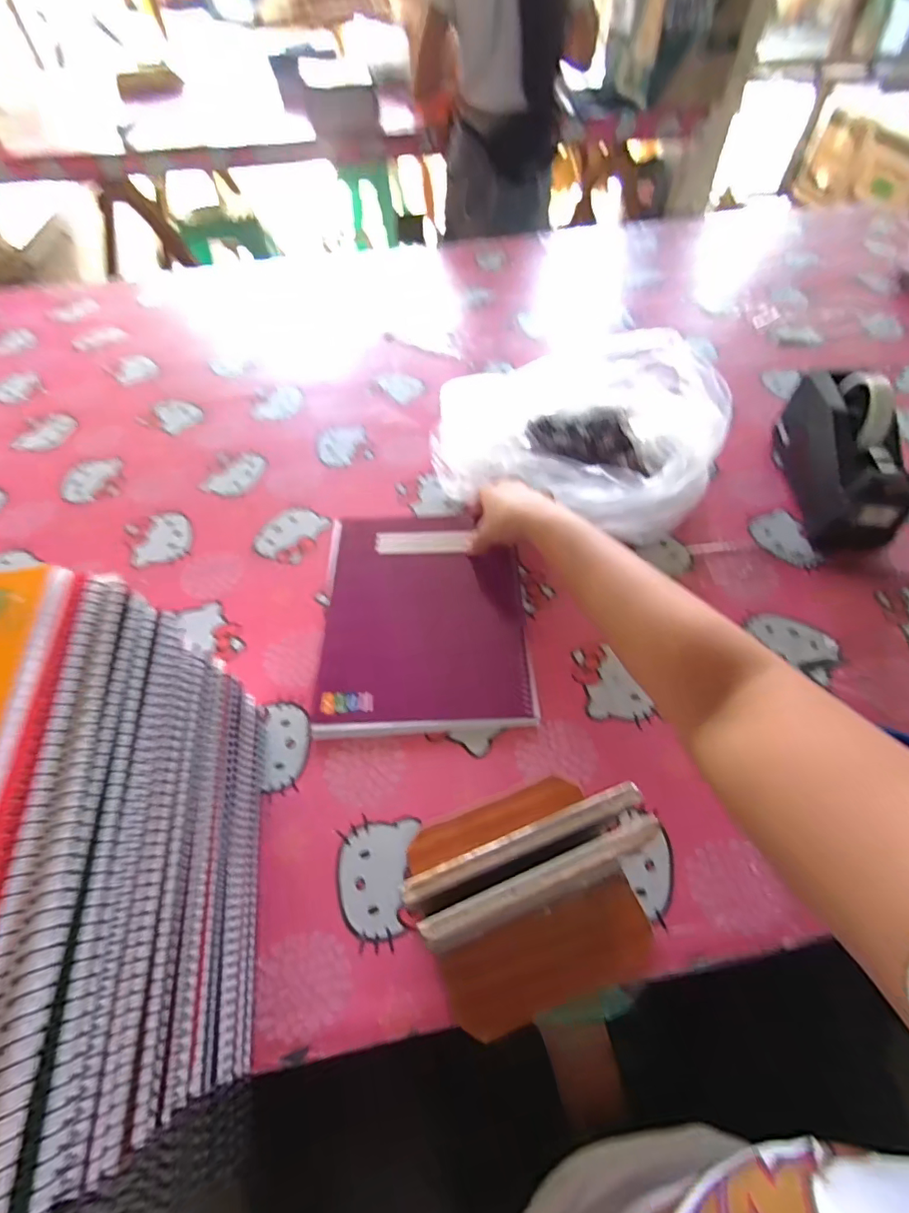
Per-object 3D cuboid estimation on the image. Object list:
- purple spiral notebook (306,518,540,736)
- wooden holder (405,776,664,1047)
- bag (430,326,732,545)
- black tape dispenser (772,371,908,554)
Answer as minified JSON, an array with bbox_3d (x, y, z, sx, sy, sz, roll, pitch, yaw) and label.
[{"bbox_3d":[-0.031,0.002,0.514,0.198,0.019,0.256,-3,58,0],"label":"purple spiral notebook"},{"bbox_3d":[0.051,0.182,0.327,0.143,0.117,0.136,-16,56,-10],"label":"wooden holder"},{"bbox_3d":[0.140,-0.231,0.620,0.333,0.094,0.266,16,57,12],"label":"bag"},{"bbox_3d":[0.434,-0.172,0.562,0.077,0.117,0.205,1,55,2],"label":"black tape dispenser"}]

